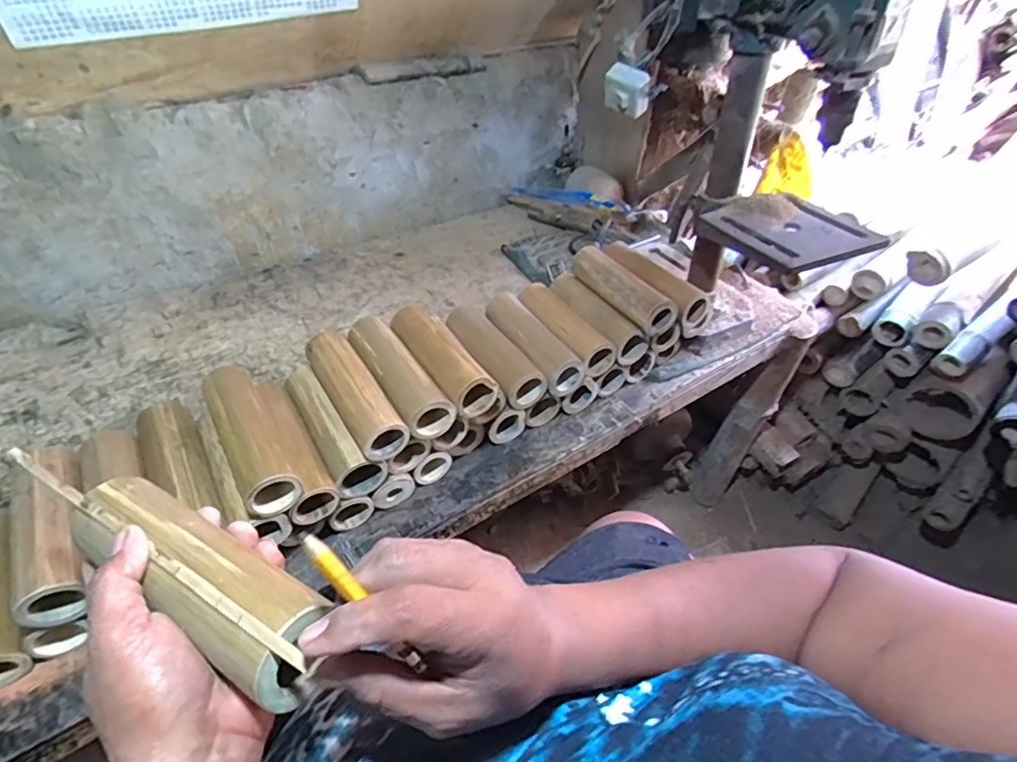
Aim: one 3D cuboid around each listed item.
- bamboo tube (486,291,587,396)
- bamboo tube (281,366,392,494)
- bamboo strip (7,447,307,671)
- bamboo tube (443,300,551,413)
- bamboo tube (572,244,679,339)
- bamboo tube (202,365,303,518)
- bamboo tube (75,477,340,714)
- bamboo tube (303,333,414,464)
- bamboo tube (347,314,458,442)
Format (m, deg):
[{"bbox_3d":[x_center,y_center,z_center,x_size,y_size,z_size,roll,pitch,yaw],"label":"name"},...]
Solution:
[{"bbox_3d":[0.033,-0.056,0.779,0.053,0.050,0.182,-20,48,-22],"label":"bamboo tube"},{"bbox_3d":[-0.204,0.053,0.654,0.054,0.062,0.172,-24,49,-25],"label":"bamboo tube"},{"bbox_3d":[-0.205,0.084,0.305,0.278,0.004,0.007,17,45,27],"label":"bamboo strip"},{"bbox_3d":[-0.025,-0.037,0.749,0.061,0.053,0.176,-24,49,-26],"label":"bamboo tube"},{"bbox_3d":[0.155,-0.133,0.792,0.057,0.046,0.180,-23,49,-24],"label":"bamboo tube"},{"bbox_3d":[-0.264,0.055,0.574,0.049,0.050,0.170,-23,49,-25],"label":"bamboo tube"},{"bbox_3d":[-0.168,0.102,0.303,0.177,0.043,0.050,22,46,29],"label":"bamboo tube"},{"bbox_3d":[-0.176,0.013,0.639,0.052,0.051,0.177,-25,50,-26],"label":"bamboo tube"},{"bbox_3d":[-0.133,-0.007,0.659,0.053,0.053,0.182,-27,50,-27],"label":"bamboo tube"}]

